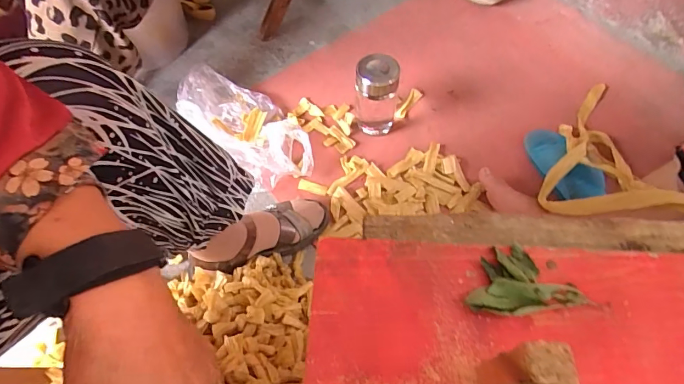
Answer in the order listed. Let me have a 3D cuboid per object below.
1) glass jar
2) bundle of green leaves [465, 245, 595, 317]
[{"bbox_3d":[0.064,-0.185,0.791,0.077,0.154,0.084,-1,61,2],"label":"glass jar"},{"bbox_3d":[0.107,0.051,0.245,0.065,0.014,0.041,7,62,6],"label":"bundle of green leaves"}]

